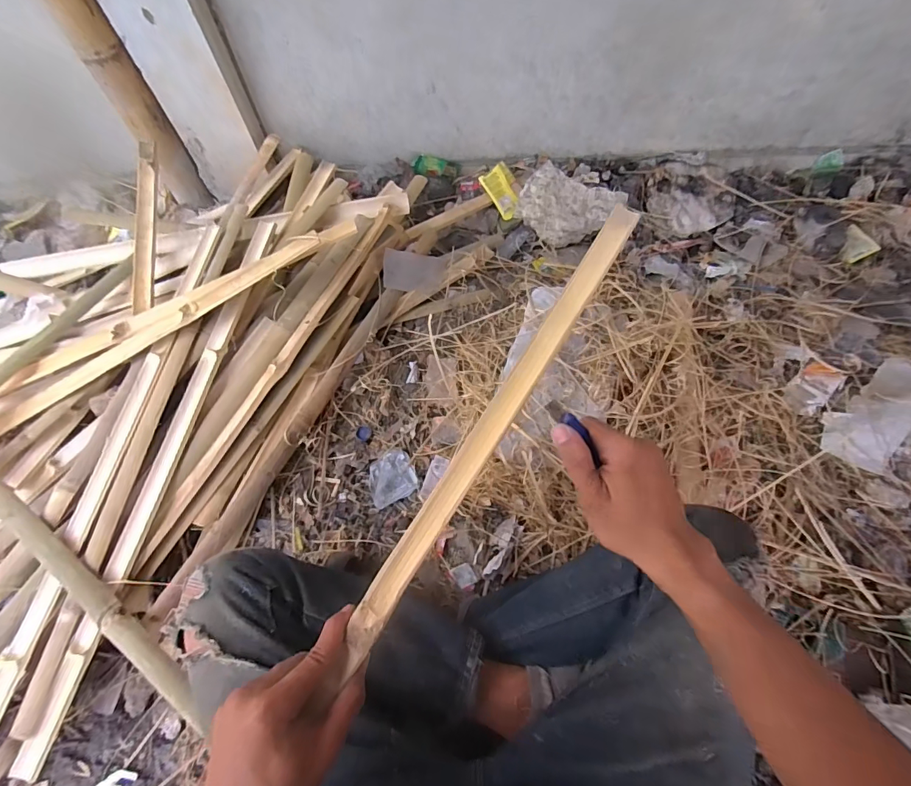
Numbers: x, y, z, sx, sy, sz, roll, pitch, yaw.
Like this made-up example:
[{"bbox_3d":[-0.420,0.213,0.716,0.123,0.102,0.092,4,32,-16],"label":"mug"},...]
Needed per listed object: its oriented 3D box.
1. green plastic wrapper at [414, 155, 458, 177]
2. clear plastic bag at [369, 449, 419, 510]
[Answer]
[{"bbox_3d":[-0.050,-0.590,1.135,0.110,0.046,0.020,4,63,-15],"label":"green plastic wrapper"},{"bbox_3d":[-0.117,0.154,0.791,0.085,0.023,0.089,-21,65,-7],"label":"clear plastic bag"}]

